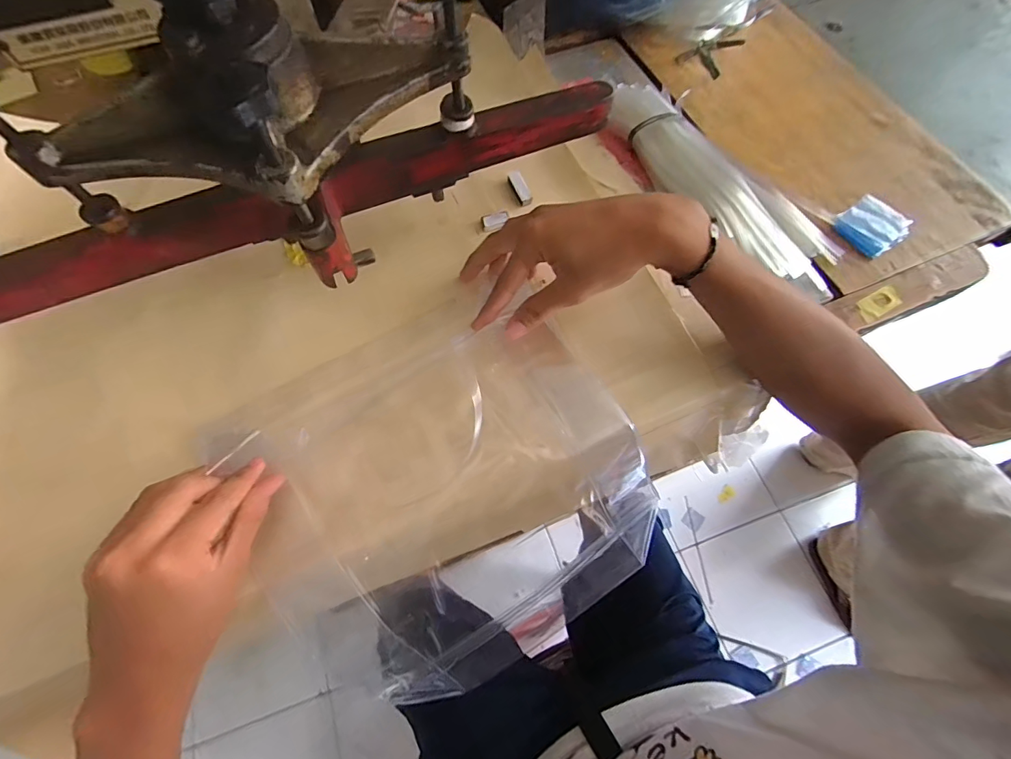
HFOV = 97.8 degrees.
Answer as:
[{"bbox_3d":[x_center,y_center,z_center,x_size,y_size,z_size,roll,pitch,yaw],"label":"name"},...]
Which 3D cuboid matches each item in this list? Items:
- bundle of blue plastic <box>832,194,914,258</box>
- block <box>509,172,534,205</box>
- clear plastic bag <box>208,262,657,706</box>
[{"bbox_3d":[0.332,-0.140,0.399,0.059,0.013,0.049,-31,70,-13],"label":"bundle of blue plastic"},{"bbox_3d":[0.013,-0.181,0.417,0.013,0.005,0.038,-21,68,-9],"label":"block"},{"bbox_3d":[-0.036,0.091,0.348,0.268,0.115,0.234,-30,70,-12],"label":"clear plastic bag"}]

